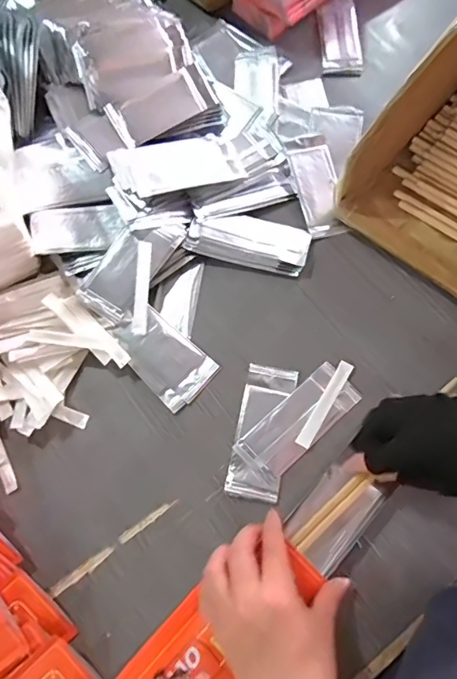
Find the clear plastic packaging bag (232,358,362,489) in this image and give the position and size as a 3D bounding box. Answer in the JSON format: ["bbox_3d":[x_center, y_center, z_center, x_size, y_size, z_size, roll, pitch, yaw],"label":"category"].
[{"bbox_3d":[0.069,0.074,0.428,0.130,0.005,0.048,-41,76,-11],"label":"clear plastic packaging bag"}]

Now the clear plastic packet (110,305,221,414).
[{"bbox_3d":[-0.066,0.015,0.449,0.103,0.013,0.061,41,78,13],"label":"clear plastic packet"}]

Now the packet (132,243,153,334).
[{"bbox_3d":[-0.086,-0.051,0.458,0.015,0.004,0.092,5,84,-12],"label":"packet"}]

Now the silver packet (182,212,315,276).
[{"bbox_3d":[0.022,-0.107,0.479,0.123,0.009,0.058,14,73,6],"label":"silver packet"}]

